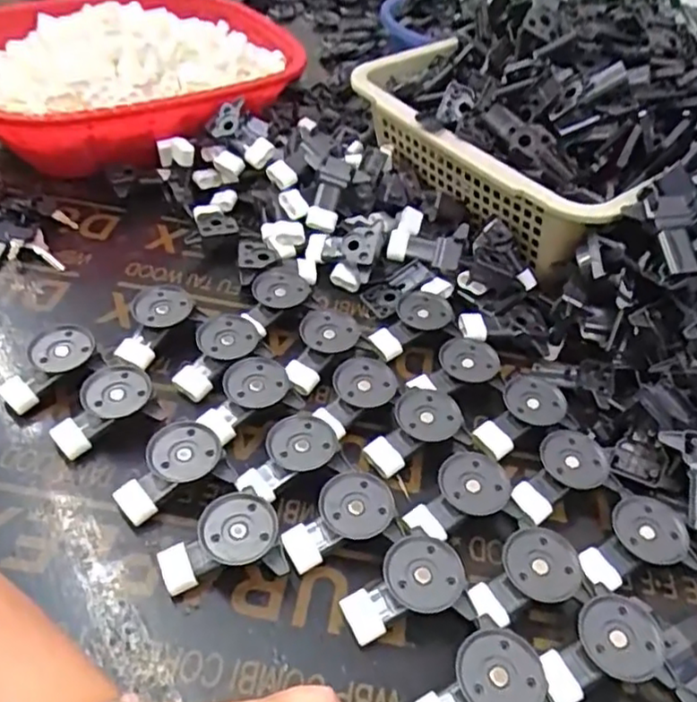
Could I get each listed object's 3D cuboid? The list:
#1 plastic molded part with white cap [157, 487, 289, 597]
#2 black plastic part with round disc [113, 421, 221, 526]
[{"bbox_3d":[-0.073,0.110,0.367,0.066,0.030,0.045,-9,47,-16],"label":"plastic molded part with white cap"},{"bbox_3d":[-0.111,0.072,0.396,0.037,0.016,0.070,35,70,28],"label":"black plastic part with round disc"}]

